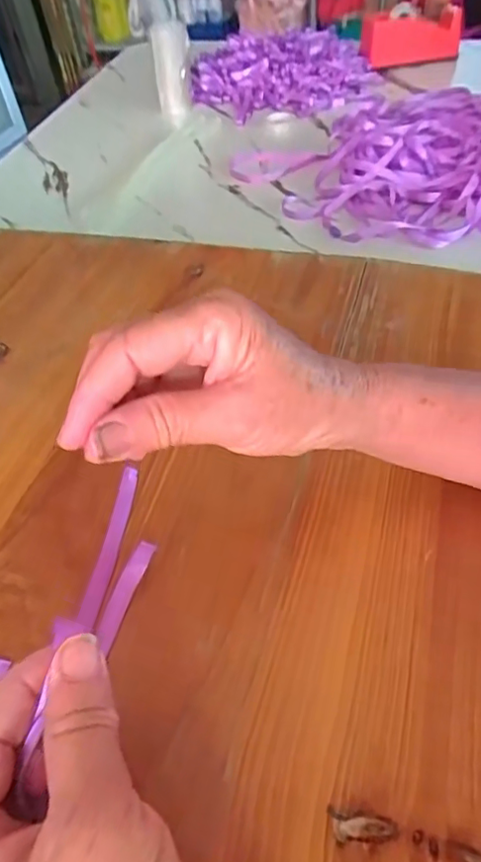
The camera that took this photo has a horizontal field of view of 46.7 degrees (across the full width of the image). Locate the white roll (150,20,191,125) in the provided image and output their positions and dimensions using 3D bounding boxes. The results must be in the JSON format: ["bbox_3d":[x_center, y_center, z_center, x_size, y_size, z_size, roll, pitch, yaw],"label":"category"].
[{"bbox_3d":[-0.095,-0.506,0.784,0.048,0.109,0.040,-9,49,-3],"label":"white roll"}]

